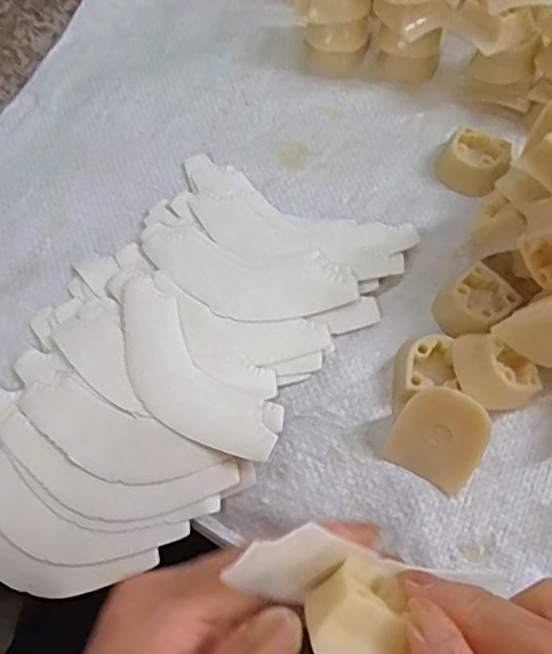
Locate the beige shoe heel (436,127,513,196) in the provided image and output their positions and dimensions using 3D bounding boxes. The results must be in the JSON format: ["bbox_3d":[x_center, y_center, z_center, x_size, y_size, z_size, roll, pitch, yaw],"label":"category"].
[{"bbox_3d":[0.115,-0.096,0.342,0.036,0.016,0.037,28,70,14],"label":"beige shoe heel"}]

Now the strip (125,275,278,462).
[{"bbox_3d":[-0.048,0.023,0.290,0.041,0.008,0.116,-39,69,-13],"label":"strip"}]

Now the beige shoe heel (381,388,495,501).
[{"bbox_3d":[0.074,0.051,0.269,0.039,0.031,0.036,28,70,15],"label":"beige shoe heel"}]

